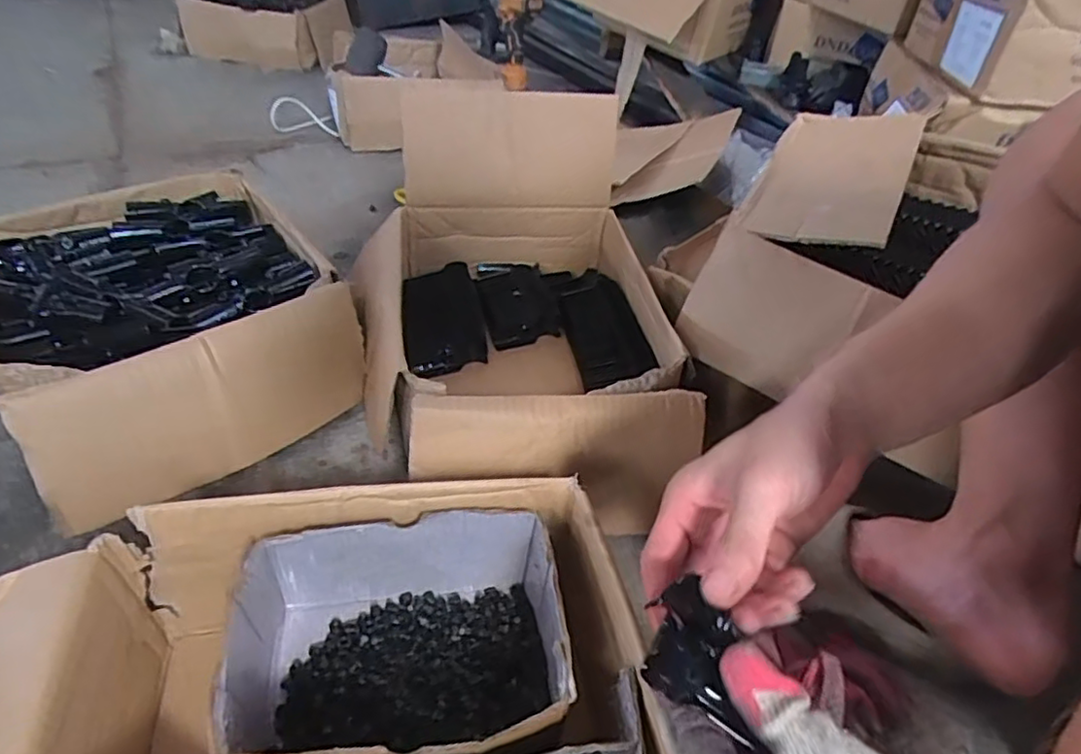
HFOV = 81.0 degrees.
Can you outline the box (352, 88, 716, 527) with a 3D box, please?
[{"bbox_3d":[-0.031,-0.094,0.669,0.307,0.255,0.445,-1,40,-10],"label":"box"}]

